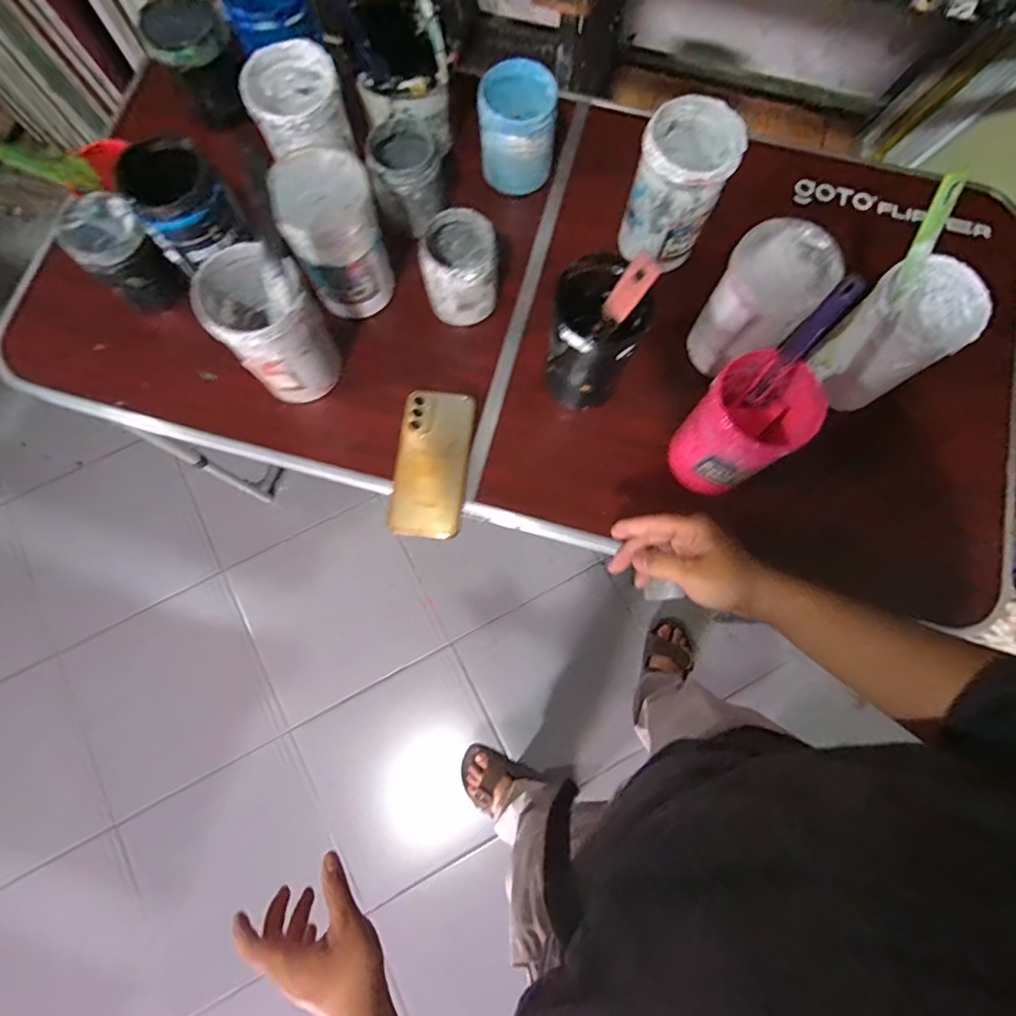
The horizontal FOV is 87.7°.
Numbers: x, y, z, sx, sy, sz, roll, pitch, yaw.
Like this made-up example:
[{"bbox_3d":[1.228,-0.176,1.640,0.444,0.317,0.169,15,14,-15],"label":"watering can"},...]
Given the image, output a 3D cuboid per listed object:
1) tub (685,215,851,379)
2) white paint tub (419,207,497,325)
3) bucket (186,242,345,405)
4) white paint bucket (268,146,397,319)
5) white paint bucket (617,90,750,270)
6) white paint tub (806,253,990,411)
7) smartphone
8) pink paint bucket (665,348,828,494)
[{"bbox_3d":[0.256,-0.208,0.553,0.096,0.141,0.090,37,79,7],"label":"tub"},{"bbox_3d":[-0.055,-0.272,0.599,0.084,0.087,0.088,0,77,-1],"label":"white paint tub"},{"bbox_3d":[-0.245,-0.187,0.551,0.091,0.161,0.105,-39,80,-9],"label":"bucket"},{"bbox_3d":[-0.179,-0.290,0.558,0.092,0.174,0.094,0,77,-1],"label":"white paint bucket"},{"bbox_3d":[0.185,-0.351,0.587,0.090,0.138,0.091,0,77,-1],"label":"white paint bucket"},{"bbox_3d":[0.390,-0.174,0.551,0.092,0.153,0.089,0,77,-1],"label":"white paint tub"},{"bbox_3d":[-0.083,-0.050,0.595,0.081,0.012,0.165,5,77,0],"label":"smartphone"},{"bbox_3d":[0.228,-0.080,0.526,0.090,0.137,0.087,0,77,-1],"label":"pink paint bucket"}]

